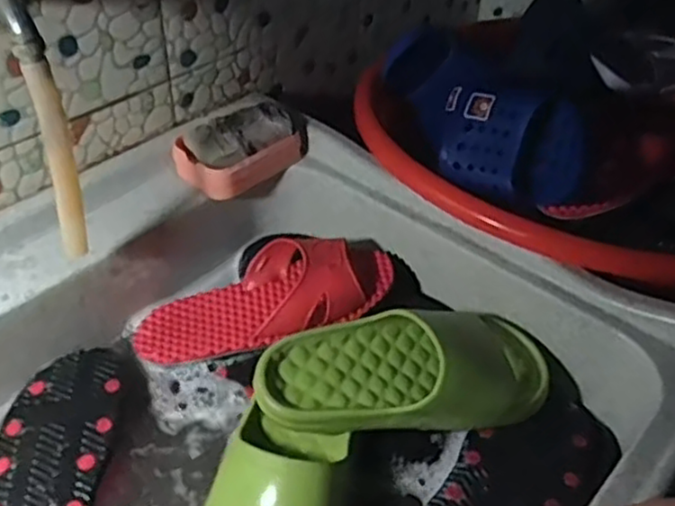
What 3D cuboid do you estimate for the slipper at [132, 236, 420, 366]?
[{"bbox_3d":[-0.059,0.053,0.683,0.266,0.080,0.116,-18,42,2],"label":"slipper"}]

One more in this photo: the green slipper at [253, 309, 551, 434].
[{"bbox_3d":[0.057,0.095,0.606,0.245,0.060,0.100,-3,41,-6],"label":"green slipper"}]

